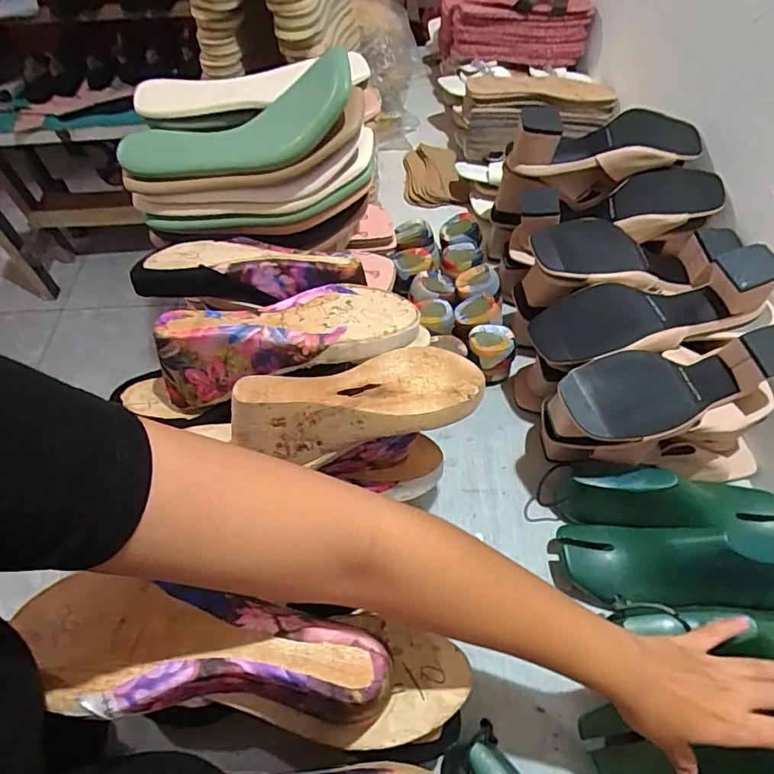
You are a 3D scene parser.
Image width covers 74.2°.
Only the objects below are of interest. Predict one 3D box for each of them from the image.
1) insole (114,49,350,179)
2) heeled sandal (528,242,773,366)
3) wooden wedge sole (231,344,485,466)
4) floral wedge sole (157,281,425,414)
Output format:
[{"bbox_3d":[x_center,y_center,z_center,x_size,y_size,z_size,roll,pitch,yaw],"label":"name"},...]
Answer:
[{"bbox_3d":[-0.156,-0.238,0.492,0.256,0.045,0.092,-7,53,19],"label":"insole"},{"bbox_3d":[0.282,-0.089,0.544,0.232,0.093,0.107,-14,56,-9],"label":"heeled sandal"},{"bbox_3d":[-0.020,0.014,0.421,0.203,0.042,0.078,-14,56,-9],"label":"wooden wedge sole"},{"bbox_3d":[-0.084,-0.038,0.457,0.225,0.058,0.088,-12,56,-8],"label":"floral wedge sole"}]

